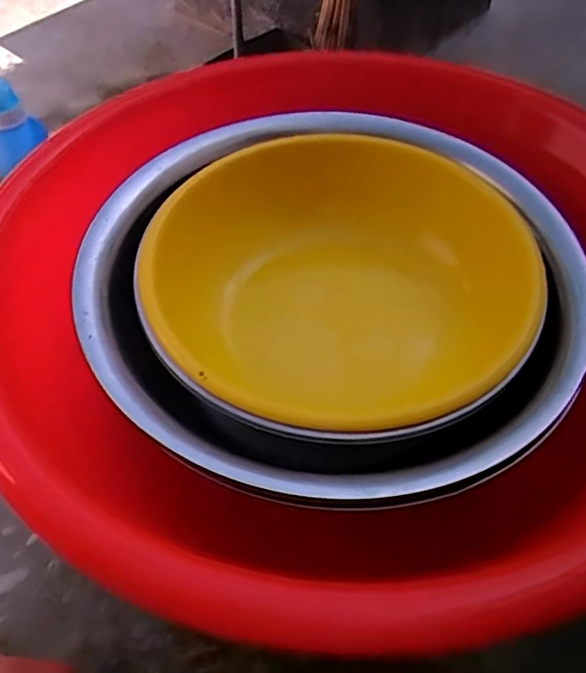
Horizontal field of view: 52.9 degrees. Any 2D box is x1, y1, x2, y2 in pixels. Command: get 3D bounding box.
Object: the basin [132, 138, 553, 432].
[{"bbox_3d":[0.035,-0.042,0.632,0.384,0.171,0.384,-1,55,1],"label":"basin"}]

